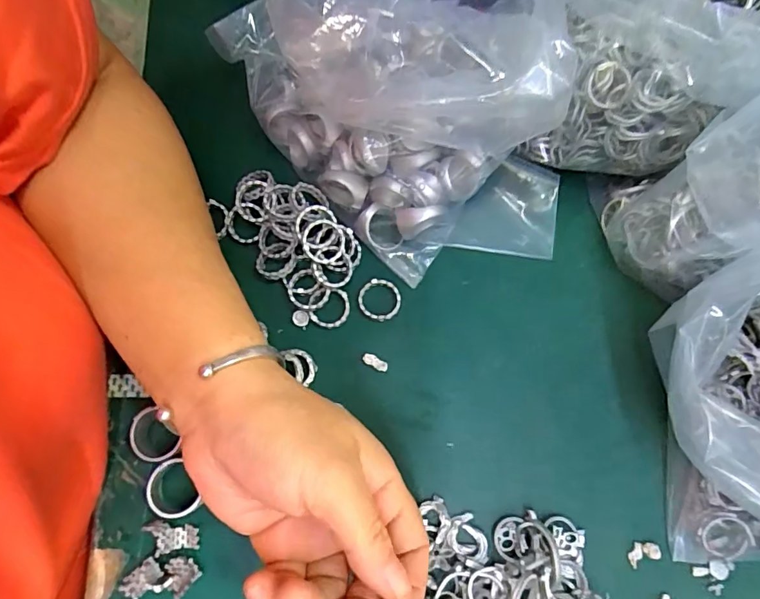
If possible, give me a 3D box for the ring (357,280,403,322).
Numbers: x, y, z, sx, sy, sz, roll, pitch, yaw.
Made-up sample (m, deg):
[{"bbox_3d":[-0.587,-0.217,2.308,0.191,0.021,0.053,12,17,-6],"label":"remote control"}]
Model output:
[{"bbox_3d":[0.000,0.000,0.276,0.024,0.006,0.022,0,74,0],"label":"ring"}]

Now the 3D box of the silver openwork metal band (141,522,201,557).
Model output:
[{"bbox_3d":[-0.104,0.120,0.242,0.027,0.006,0.015,23,74,-19],"label":"silver openwork metal band"}]

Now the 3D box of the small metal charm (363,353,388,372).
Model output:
[{"bbox_3d":[-0.003,0.035,0.268,0.015,0.004,0.005,28,76,8],"label":"small metal charm"}]

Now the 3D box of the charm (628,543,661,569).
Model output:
[{"bbox_3d":[0.131,0.126,0.240,0.016,0.004,0.010,-22,75,-6],"label":"charm"}]

